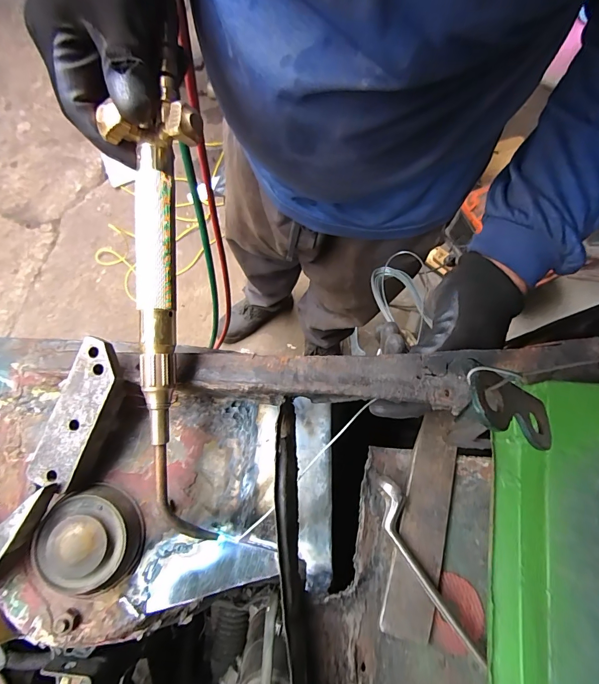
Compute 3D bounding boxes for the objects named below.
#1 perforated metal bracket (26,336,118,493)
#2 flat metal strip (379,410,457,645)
[{"bbox_3d":[-0.168,0.054,0.278,0.036,0.007,0.112,21,85,6],"label":"perforated metal bracket"},{"bbox_3d":[0.114,0.156,0.332,0.041,0.010,0.189,16,70,7],"label":"flat metal strip"}]

